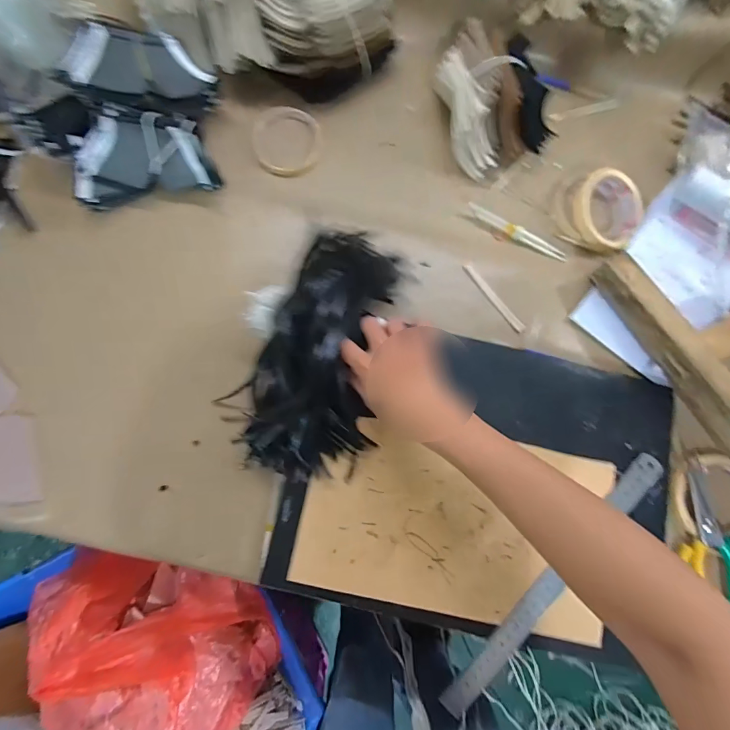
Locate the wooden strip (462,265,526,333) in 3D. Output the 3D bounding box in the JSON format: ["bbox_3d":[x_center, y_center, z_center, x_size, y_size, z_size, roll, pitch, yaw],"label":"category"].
[{"bbox_3d":[0.154,-0.080,0.476,0.011,0.007,0.102,-40,84,-8],"label":"wooden strip"}]

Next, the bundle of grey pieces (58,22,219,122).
[{"bbox_3d":[-0.242,-0.326,0.439,0.145,0.021,0.085,-7,94,-36],"label":"bundle of grey pieces"}]

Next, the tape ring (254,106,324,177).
[{"bbox_3d":[-0.096,-0.283,0.491,0.082,0.014,0.090,0,85,2],"label":"tape ring"}]

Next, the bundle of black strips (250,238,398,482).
[{"bbox_3d":[-0.040,-0.020,0.419,0.119,0.057,0.269,13,78,3],"label":"bundle of black strips"}]

